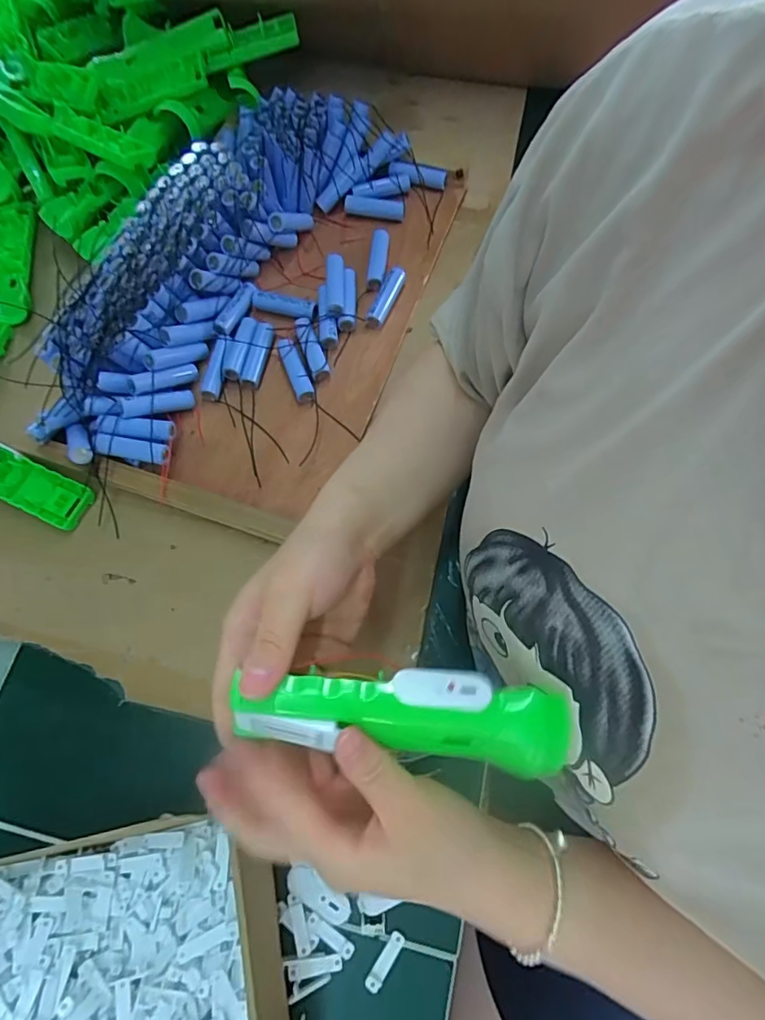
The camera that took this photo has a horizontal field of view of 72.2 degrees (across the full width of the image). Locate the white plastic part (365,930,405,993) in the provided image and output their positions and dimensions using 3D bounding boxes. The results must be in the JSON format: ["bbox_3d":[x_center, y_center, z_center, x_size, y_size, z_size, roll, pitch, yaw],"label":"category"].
[{"bbox_3d":[0.002,0.311,0.361,0.010,0.006,0.040,31,73,15],"label":"white plastic part"}]

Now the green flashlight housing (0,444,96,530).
[{"bbox_3d":[-0.340,-0.031,0.483,0.154,0.023,0.047,22,71,12],"label":"green flashlight housing"}]

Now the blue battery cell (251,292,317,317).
[{"bbox_3d":[-0.102,-0.207,0.534,0.066,0.015,0.016,14,70,9],"label":"blue battery cell"}]

